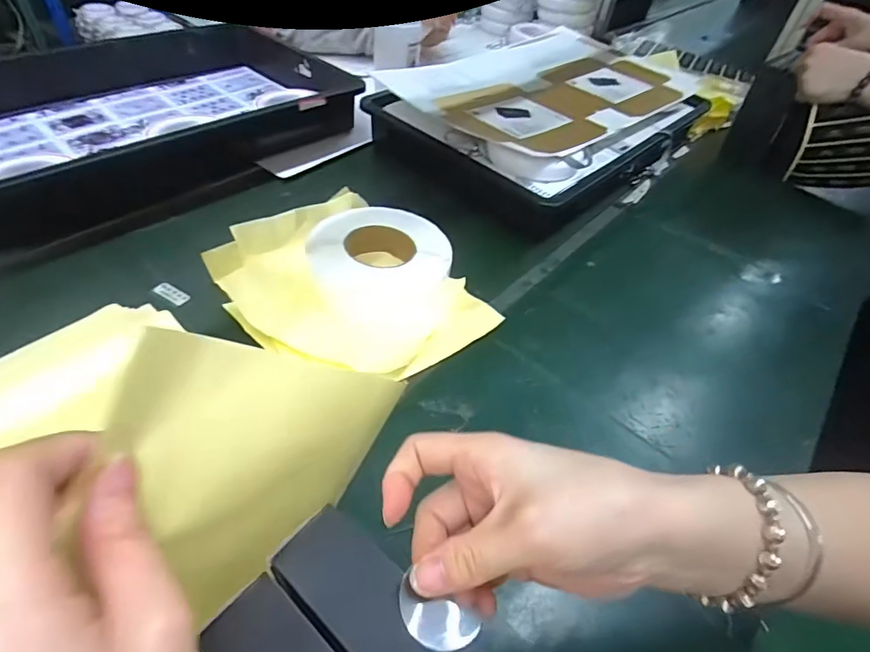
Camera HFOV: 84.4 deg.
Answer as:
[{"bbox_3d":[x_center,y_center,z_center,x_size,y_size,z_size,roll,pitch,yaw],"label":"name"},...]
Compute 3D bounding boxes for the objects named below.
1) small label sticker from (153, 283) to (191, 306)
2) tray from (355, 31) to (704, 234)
[{"bbox_3d":[-0.284,-0.035,0.517,0.040,0.004,0.021,26,36,7],"label":"small label sticker"},{"bbox_3d":[0.201,-0.360,0.813,0.538,0.111,0.350,-33,56,-32],"label":"tray"}]

